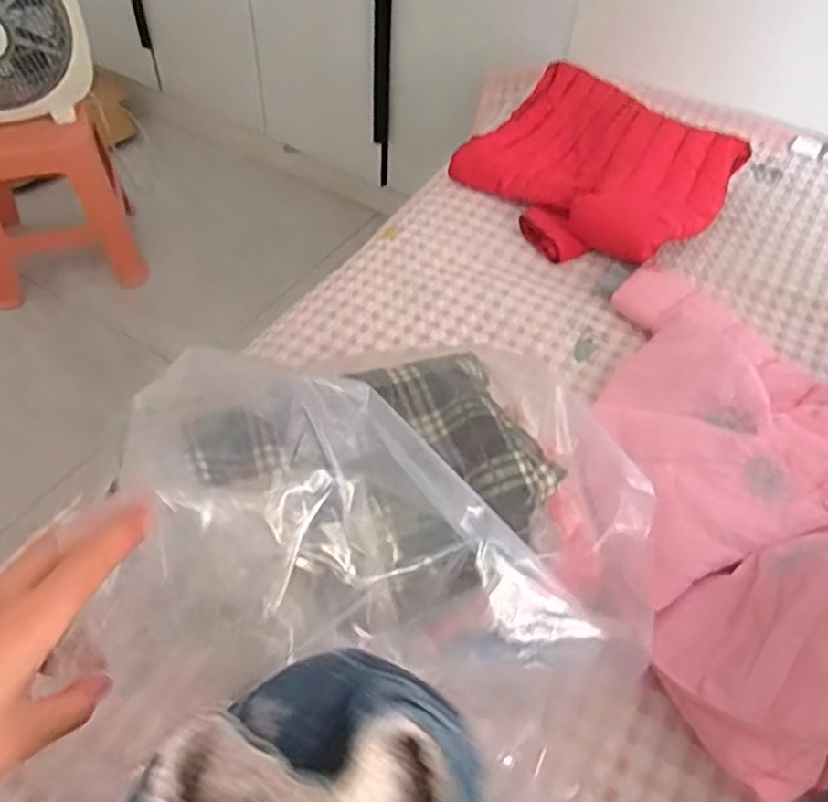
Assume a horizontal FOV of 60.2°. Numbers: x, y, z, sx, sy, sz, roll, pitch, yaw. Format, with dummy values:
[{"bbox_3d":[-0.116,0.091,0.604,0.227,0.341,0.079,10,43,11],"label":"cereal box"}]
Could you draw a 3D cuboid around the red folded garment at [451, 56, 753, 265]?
[{"bbox_3d":[0.272,-0.359,1.093,0.329,0.098,0.383,-36,61,-29],"label":"red folded garment"}]

